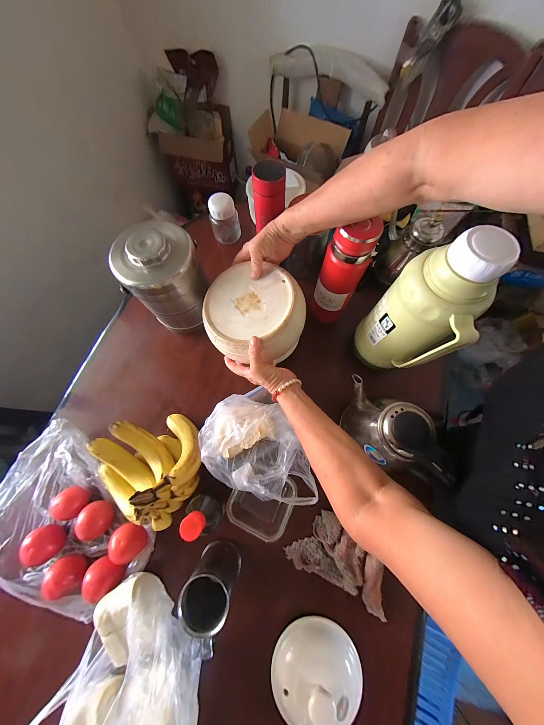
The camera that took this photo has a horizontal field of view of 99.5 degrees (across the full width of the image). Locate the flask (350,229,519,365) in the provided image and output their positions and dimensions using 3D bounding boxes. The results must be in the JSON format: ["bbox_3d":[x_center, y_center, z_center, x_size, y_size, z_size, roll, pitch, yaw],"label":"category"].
[{"bbox_3d":[0.231,-0.069,0.380,0.118,0.268,0.111,32,75,10],"label":"flask"}]

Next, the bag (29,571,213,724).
[{"bbox_3d":[-0.208,0.481,0.314,0.203,0.098,0.240,27,74,9],"label":"bag"}]

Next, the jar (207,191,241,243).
[{"bbox_3d":[-0.125,-0.381,0.611,0.057,0.105,0.062,0,72,0],"label":"jar"}]

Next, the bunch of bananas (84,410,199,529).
[{"bbox_3d":[-0.219,0.177,0.407,0.191,0.101,0.171,22,74,7],"label":"bunch of bananas"}]

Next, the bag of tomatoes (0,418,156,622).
[{"bbox_3d":[-0.376,0.292,0.425,0.310,0.058,0.216,42,77,12],"label":"bag of tomatoes"}]

